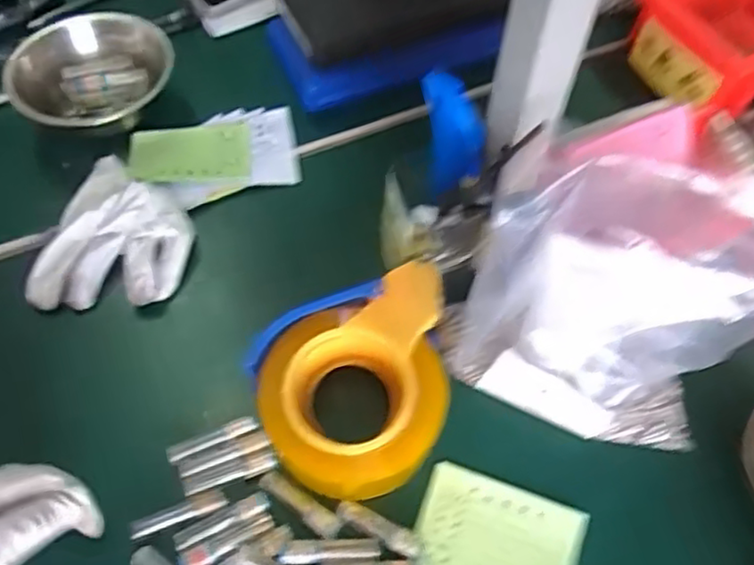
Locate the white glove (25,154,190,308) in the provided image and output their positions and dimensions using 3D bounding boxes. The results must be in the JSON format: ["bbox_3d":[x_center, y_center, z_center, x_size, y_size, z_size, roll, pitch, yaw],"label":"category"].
[{"bbox_3d":[-0.193,-0.035,0.518,0.101,0.037,0.126,7,59,2],"label":"white glove"}]

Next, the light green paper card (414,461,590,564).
[{"bbox_3d":[0.076,0.161,0.427,0.100,0.007,0.069,18,60,9],"label":"light green paper card"}]

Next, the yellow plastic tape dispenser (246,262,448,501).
[{"bbox_3d":[-0.006,0.066,0.442,0.138,0.048,0.119,-21,62,-14],"label":"yellow plastic tape dispenser"}]

